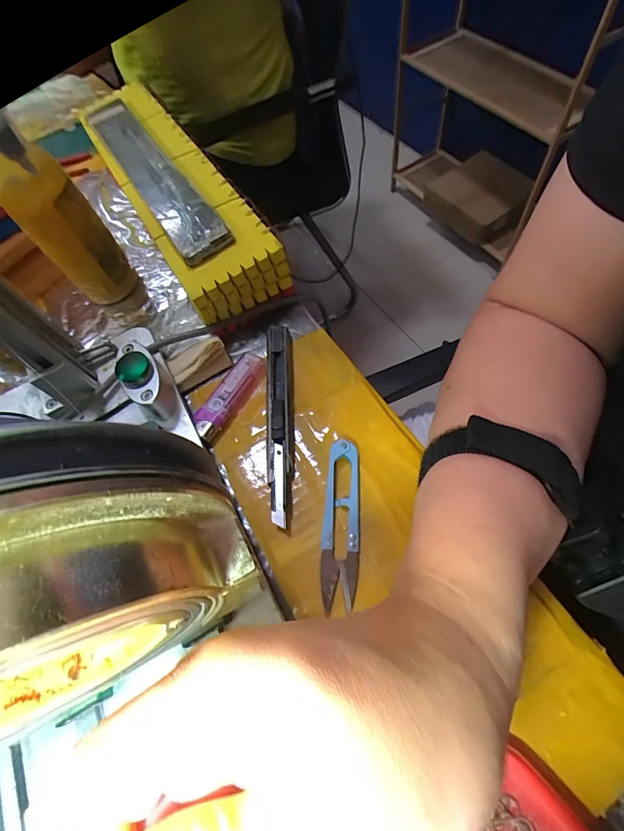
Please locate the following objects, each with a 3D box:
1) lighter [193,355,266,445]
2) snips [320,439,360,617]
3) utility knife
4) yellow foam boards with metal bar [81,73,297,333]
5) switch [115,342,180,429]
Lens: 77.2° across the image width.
[{"bbox_3d":[-0.062,-0.016,0.299,0.024,0.012,0.075,23,68,17],"label":"lighter"},{"bbox_3d":[0.018,0.064,0.243,0.022,0.013,0.100,0,63,7],"label":"snips"},{"bbox_3d":[-0.024,-0.002,0.284,0.018,0.010,0.159,-6,63,4],"label":"utility knife"},{"bbox_3d":[-0.141,-0.228,0.388,0.086,0.053,0.362,-31,62,-8],"label":"yellow foam boards with metal bar"},{"bbox_3d":[-0.118,-0.023,0.282,0.029,0.036,0.062,-28,64,-7],"label":"switch"}]

